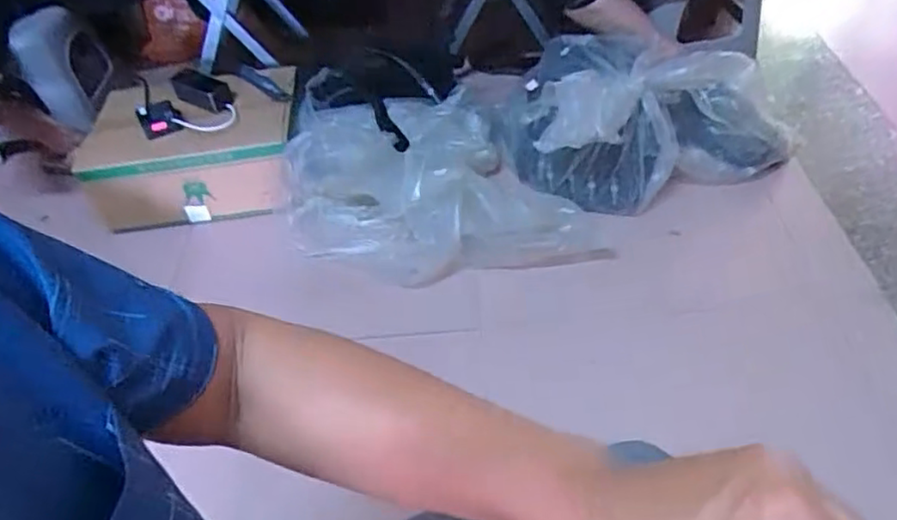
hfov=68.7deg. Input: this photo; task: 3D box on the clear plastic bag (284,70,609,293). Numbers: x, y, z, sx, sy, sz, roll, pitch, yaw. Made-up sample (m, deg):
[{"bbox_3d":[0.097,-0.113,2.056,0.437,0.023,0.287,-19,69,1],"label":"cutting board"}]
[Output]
[{"bbox_3d":[-0.023,-0.163,1.295,0.616,0.204,0.361,-1,47,6],"label":"clear plastic bag"}]

